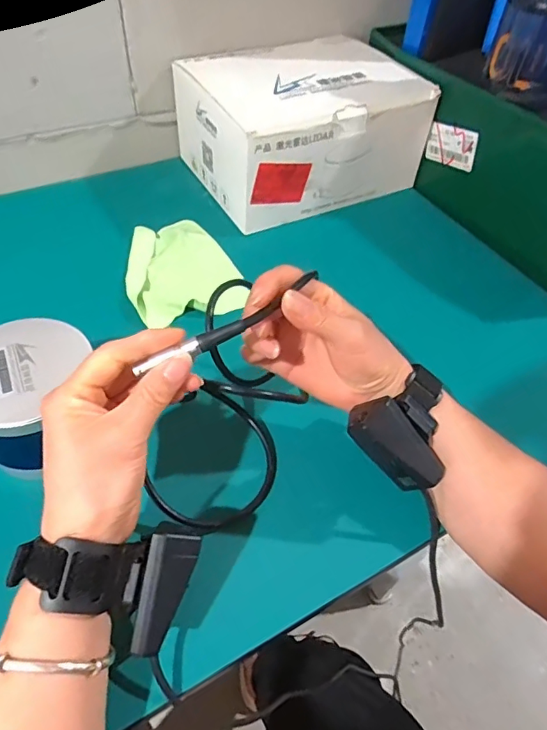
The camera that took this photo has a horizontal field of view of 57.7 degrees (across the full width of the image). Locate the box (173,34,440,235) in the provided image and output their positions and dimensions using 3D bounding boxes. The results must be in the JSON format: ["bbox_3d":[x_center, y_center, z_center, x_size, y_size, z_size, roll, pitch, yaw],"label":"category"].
[{"bbox_3d":[0.035,-0.310,0.645,0.263,0.133,0.206,-22,55,-20],"label":"box"}]

